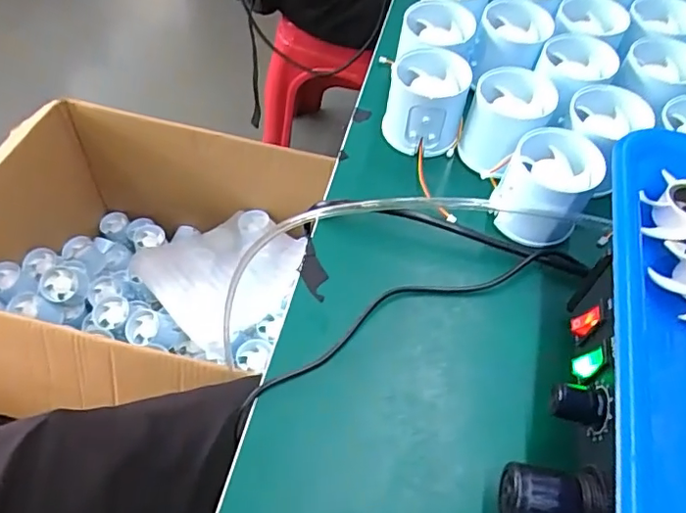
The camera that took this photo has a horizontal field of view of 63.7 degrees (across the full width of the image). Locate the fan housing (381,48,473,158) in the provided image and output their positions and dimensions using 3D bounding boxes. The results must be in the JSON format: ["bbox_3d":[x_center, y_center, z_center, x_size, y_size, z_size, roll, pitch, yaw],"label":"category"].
[{"bbox_3d":[0.058,-0.108,0.386,0.055,0.046,0.058,14,56,5],"label":"fan housing"}]

